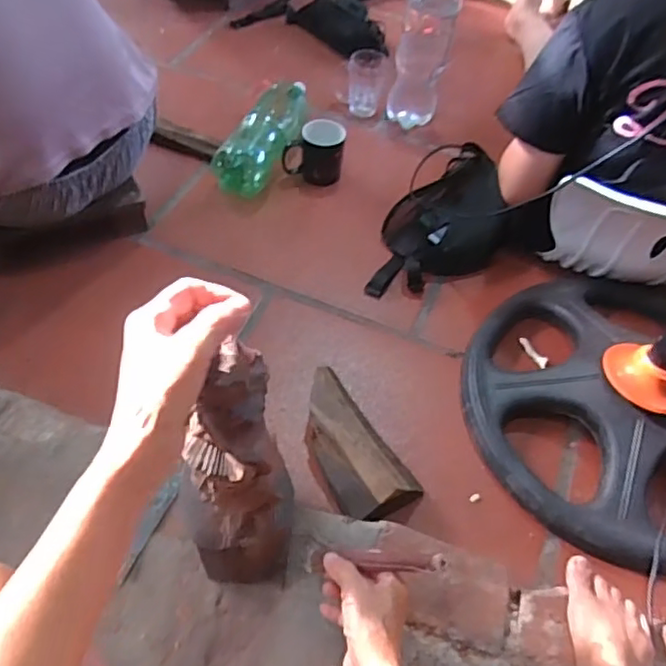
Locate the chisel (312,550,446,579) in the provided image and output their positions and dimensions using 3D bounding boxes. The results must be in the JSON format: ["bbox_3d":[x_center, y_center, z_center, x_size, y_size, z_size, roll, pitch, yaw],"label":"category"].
[{"bbox_3d":[0.039,0.212,0.575,0.132,0.014,0.020,-9,48,29],"label":"chisel"}]

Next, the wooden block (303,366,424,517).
[{"bbox_3d":[0.023,0.147,0.849,0.110,0.063,0.229,-20,57,-20],"label":"wooden block"}]

